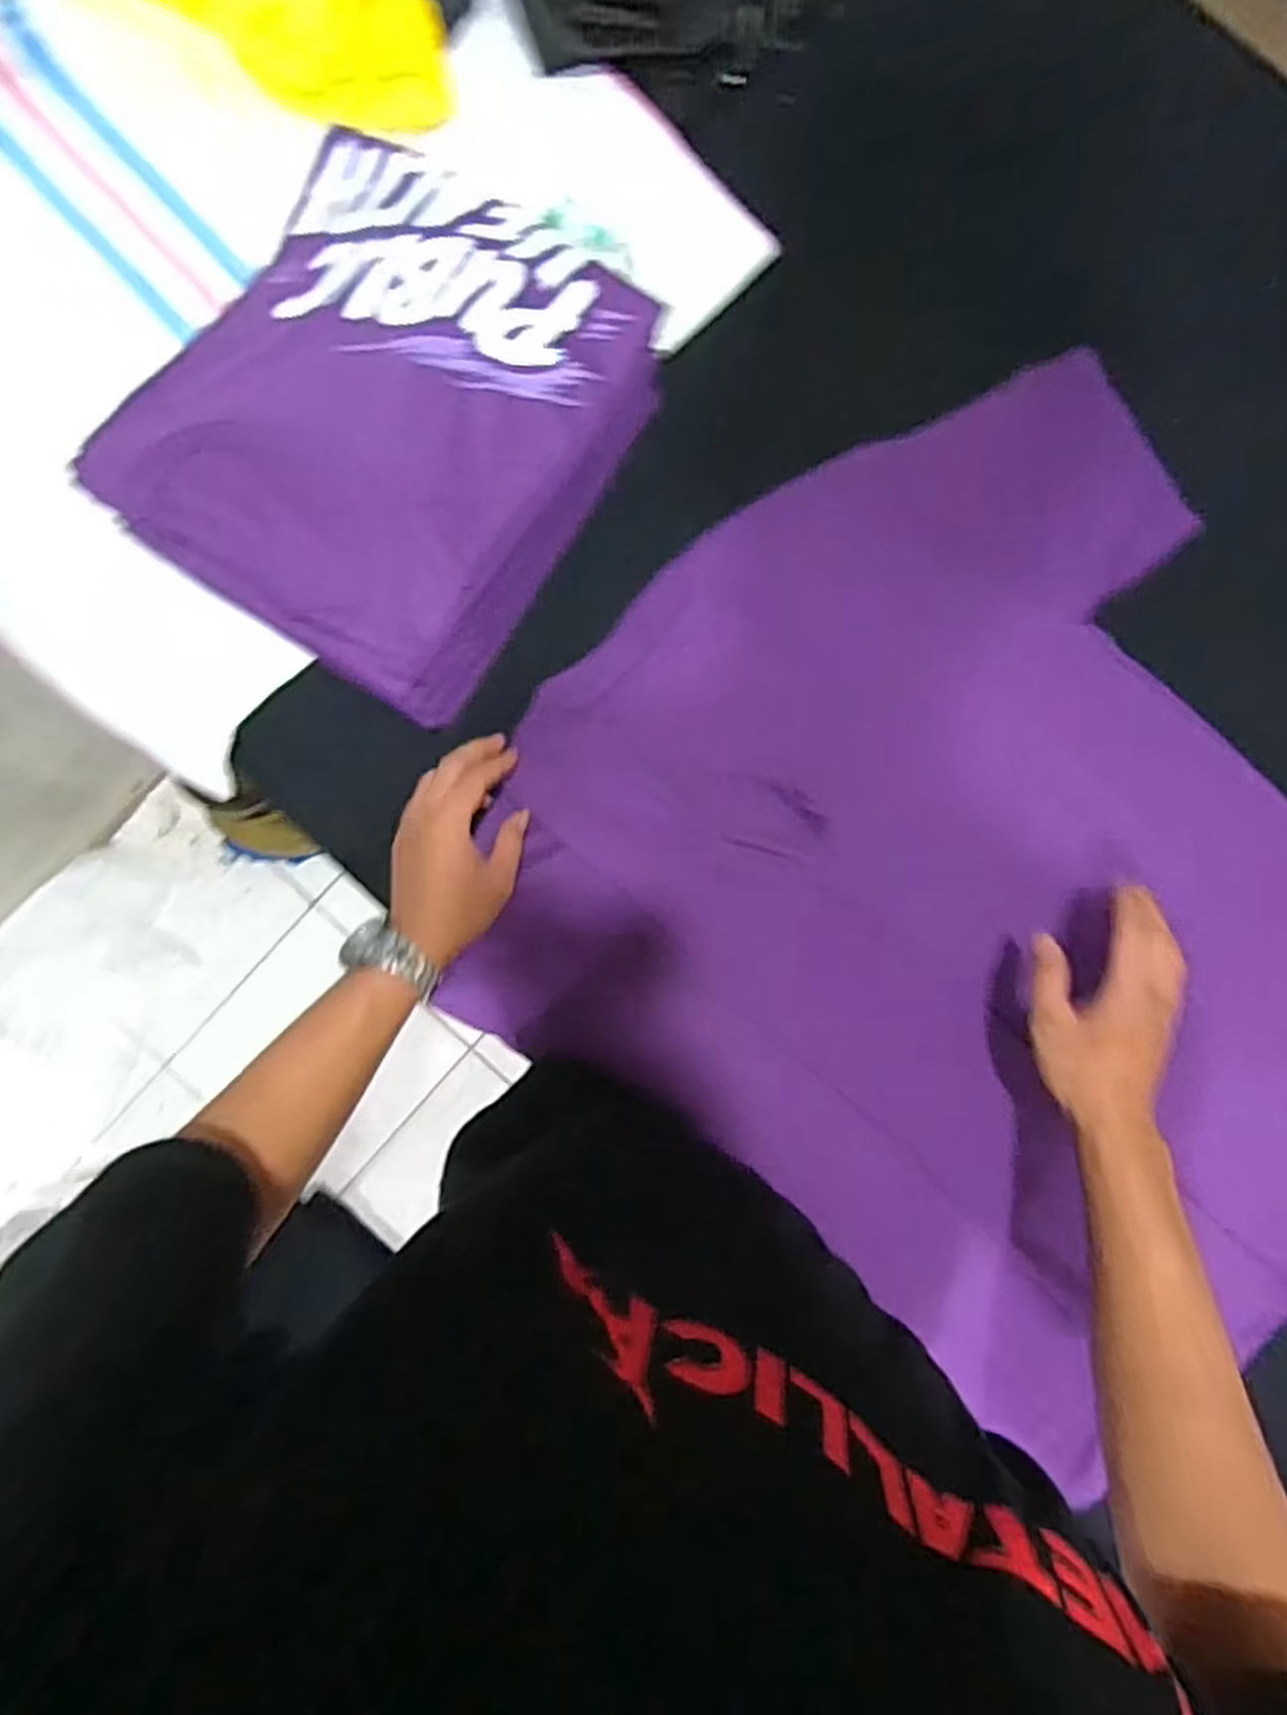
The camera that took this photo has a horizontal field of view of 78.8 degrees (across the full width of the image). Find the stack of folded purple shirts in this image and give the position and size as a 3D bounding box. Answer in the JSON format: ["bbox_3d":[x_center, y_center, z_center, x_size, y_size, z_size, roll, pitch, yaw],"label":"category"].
[{"bbox_3d":[-0.183,-0.308,0.580,0.286,0.111,0.327,34,87,2],"label":"stack of folded purple shirts"}]

